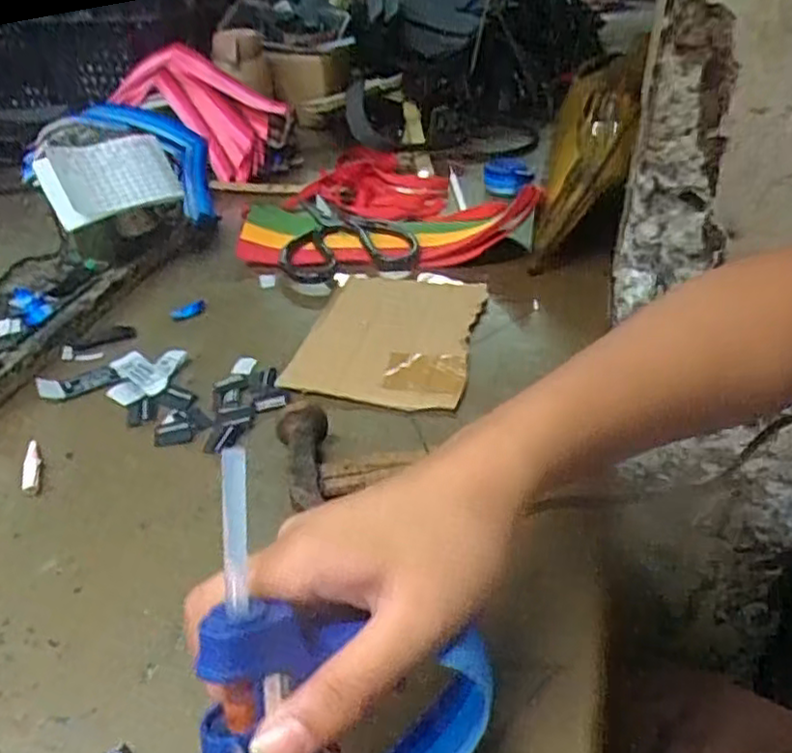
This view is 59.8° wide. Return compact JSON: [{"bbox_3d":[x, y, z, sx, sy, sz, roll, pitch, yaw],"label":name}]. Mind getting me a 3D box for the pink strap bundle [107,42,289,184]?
[{"bbox_3d":[-0.247,-0.338,0.860,0.248,0.091,0.073,39,50,20],"label":"pink strap bundle"}]

